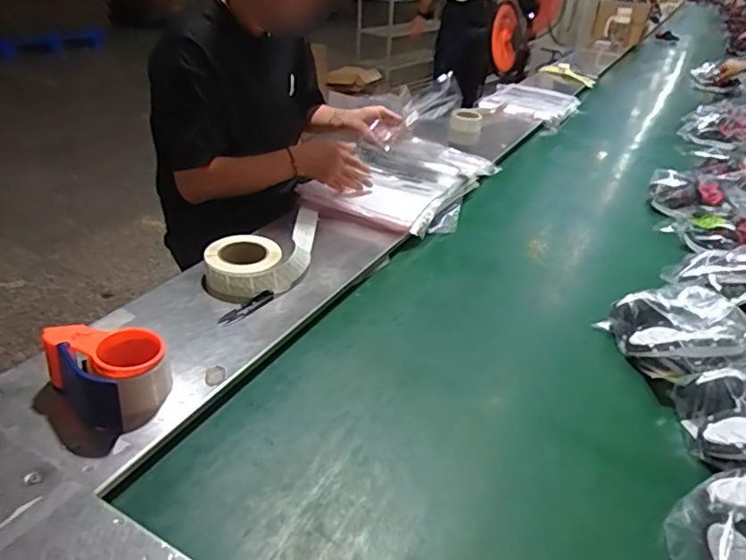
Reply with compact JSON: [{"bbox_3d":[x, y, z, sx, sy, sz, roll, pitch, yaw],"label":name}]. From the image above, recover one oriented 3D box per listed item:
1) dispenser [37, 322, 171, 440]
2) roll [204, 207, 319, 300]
[{"bbox_3d":[-0.311,0.110,0.671,0.124,0.088,0.104,27,39,33],"label":"dispenser"},{"bbox_3d":[-0.189,-0.070,0.988,0.164,0.041,0.344,4,32,1],"label":"roll"}]

